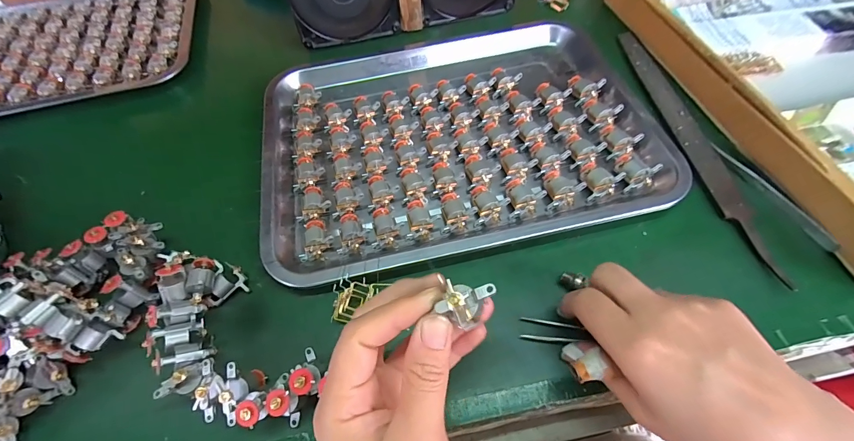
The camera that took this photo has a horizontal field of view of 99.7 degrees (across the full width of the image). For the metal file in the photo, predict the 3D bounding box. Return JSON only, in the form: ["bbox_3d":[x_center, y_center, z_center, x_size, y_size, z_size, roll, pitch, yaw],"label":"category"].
[{"bbox_3d":[0.238,-0.085,0.327,0.025,0.005,0.297,-5,59,1],"label":"metal file"}]

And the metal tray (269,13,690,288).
[{"bbox_3d":[0.021,-0.092,0.346,0.343,0.016,0.267,-13,60,-3],"label":"metal tray"}]

